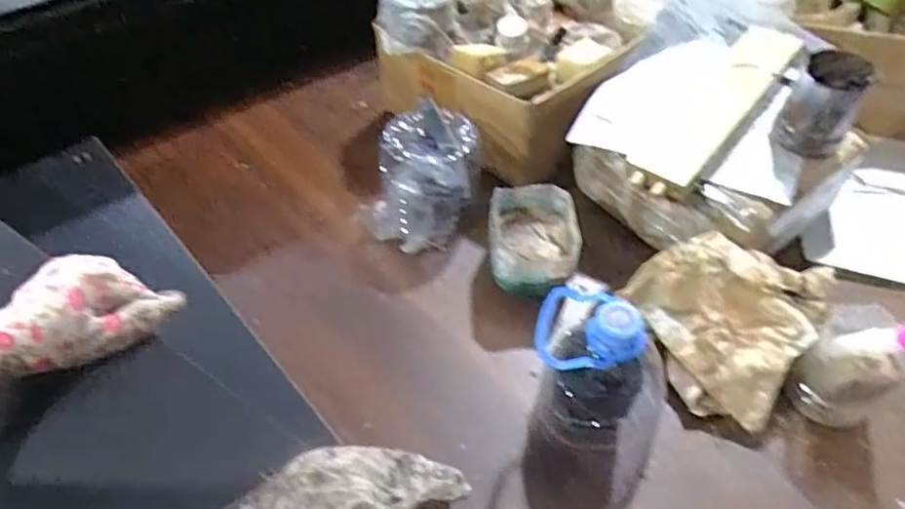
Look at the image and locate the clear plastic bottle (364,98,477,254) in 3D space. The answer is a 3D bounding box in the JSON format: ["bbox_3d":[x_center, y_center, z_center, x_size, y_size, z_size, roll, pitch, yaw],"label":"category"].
[{"bbox_3d":[-0.032,-0.080,0.664,0.098,0.113,0.120,26,59,24],"label":"clear plastic bottle"}]

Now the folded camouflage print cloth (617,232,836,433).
[{"bbox_3d":[0.225,0.056,0.529,0.153,0.077,0.131,18,56,19],"label":"folded camouflage print cloth"}]

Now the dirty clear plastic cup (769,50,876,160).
[{"bbox_3d":[0.337,-0.136,0.563,0.060,0.086,0.051,26,58,23],"label":"dirty clear plastic cup"}]

